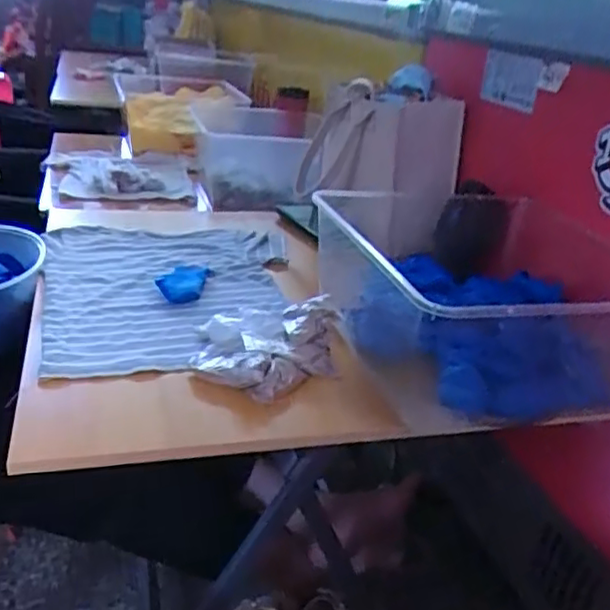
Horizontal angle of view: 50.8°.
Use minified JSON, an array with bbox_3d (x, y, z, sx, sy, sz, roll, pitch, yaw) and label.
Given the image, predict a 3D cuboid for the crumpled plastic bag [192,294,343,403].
[{"bbox_3d":[-0.035,0.040,0.634,0.145,0.036,0.140,3,26,-8],"label":"crumpled plastic bag"}]

